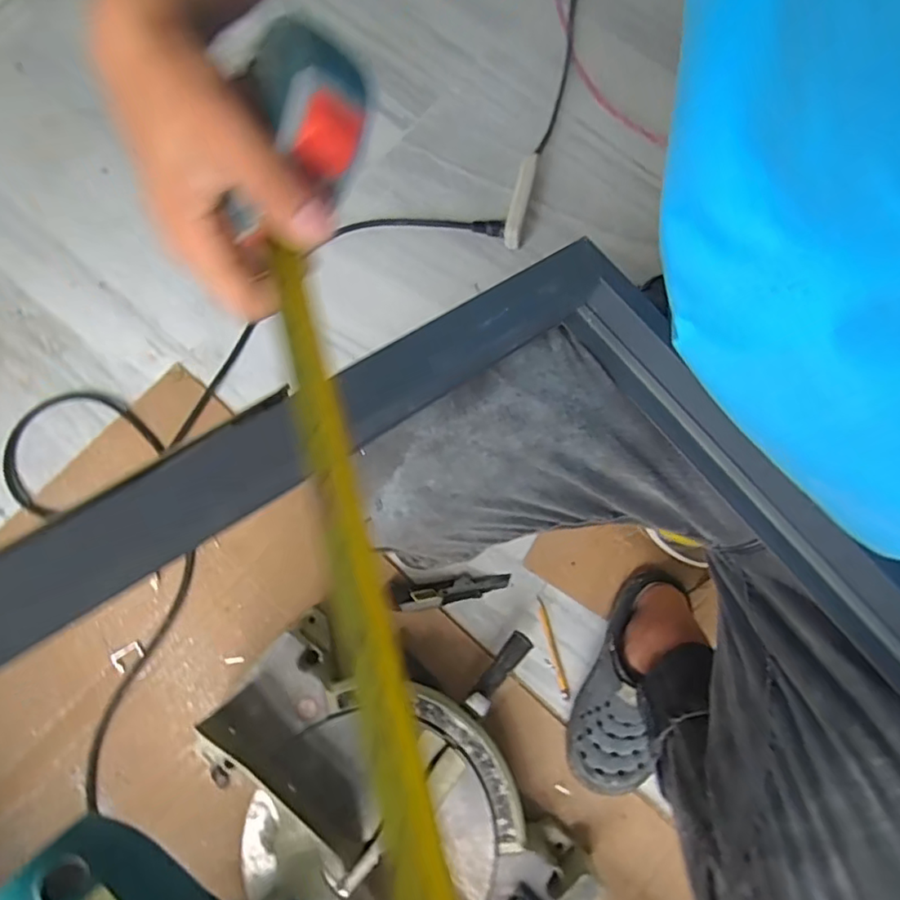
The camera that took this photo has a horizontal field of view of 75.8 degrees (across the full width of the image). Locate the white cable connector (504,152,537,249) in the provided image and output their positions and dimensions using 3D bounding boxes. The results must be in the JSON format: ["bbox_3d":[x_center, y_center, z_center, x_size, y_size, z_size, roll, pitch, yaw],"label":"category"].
[{"bbox_3d":[0.106,-0.382,0.870,0.028,0.022,0.151,12,78,1],"label":"white cable connector"}]

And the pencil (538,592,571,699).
[{"bbox_3d":[0.134,0.256,0.752,0.010,0.004,0.130,-12,79,-4],"label":"pencil"}]

